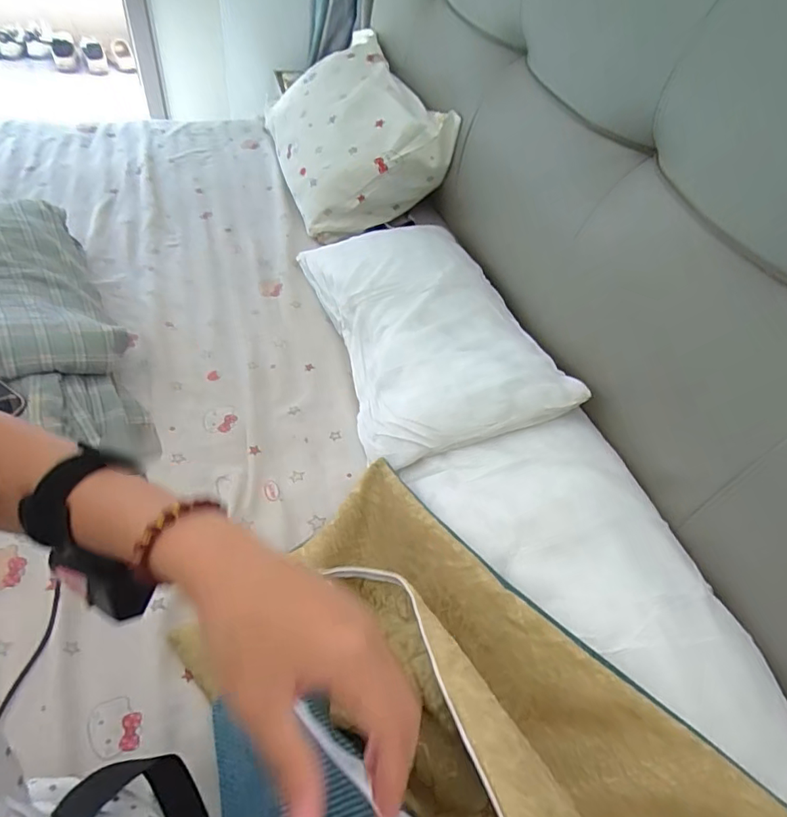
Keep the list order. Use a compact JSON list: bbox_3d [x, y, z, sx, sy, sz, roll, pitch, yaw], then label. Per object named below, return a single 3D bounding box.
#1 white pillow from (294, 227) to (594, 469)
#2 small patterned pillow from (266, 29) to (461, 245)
[{"bbox_3d":[0.043,-0.150,0.856,0.292,0.137,0.519,-10,55,-16],"label":"white pillow"},{"bbox_3d":[-0.102,-0.644,1.175,0.352,0.150,0.550,-22,59,6],"label":"small patterned pillow"}]

